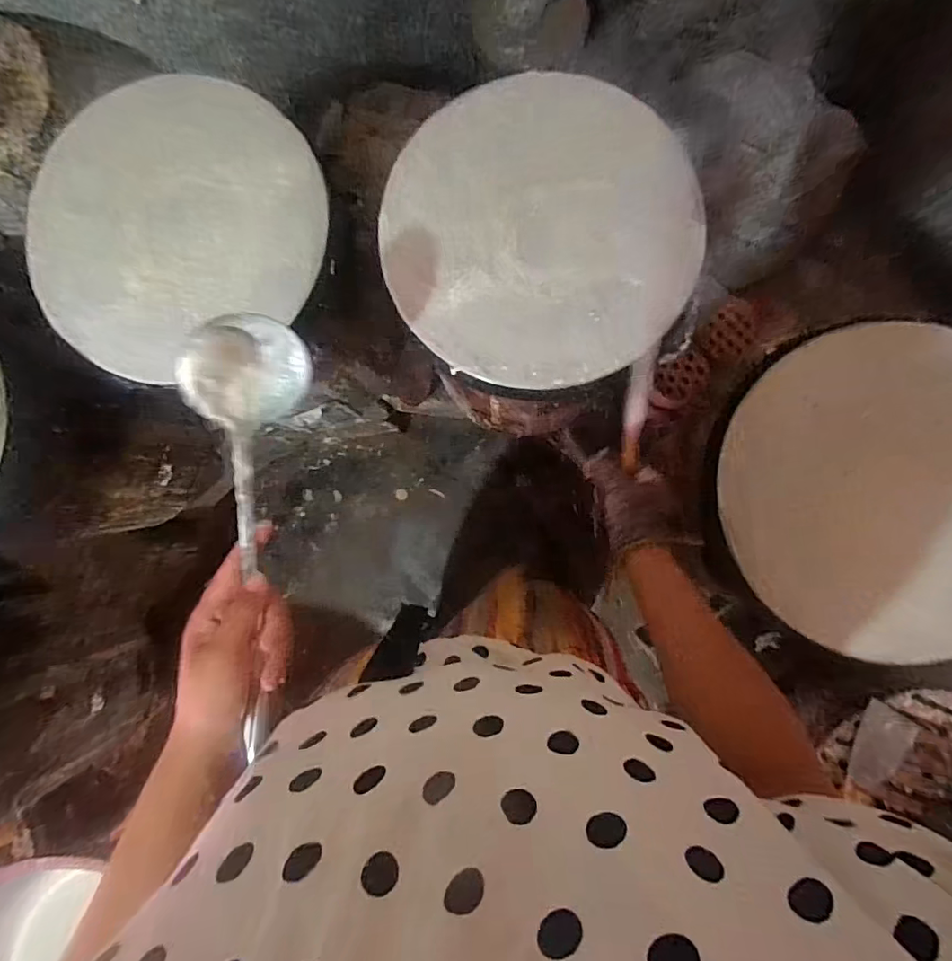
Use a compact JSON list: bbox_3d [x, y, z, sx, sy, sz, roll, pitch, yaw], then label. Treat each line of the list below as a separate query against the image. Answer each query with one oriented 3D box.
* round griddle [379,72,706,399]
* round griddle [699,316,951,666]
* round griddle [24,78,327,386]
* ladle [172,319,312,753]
[{"bbox_3d":[0.079,-0.308,0.643,0.372,0.026,0.393,0,87,3],"label":"round griddle"},{"bbox_3d":[0.472,0.013,0.613,0.365,0.060,0.391,0,87,3],"label":"round griddle"},{"bbox_3d":[-0.378,-0.318,0.661,0.376,0.028,0.310,-20,98,3],"label":"round griddle"},{"bbox_3d":[-0.173,0.038,0.410,0.077,0.083,0.318,-2,87,3],"label":"ladle"}]

